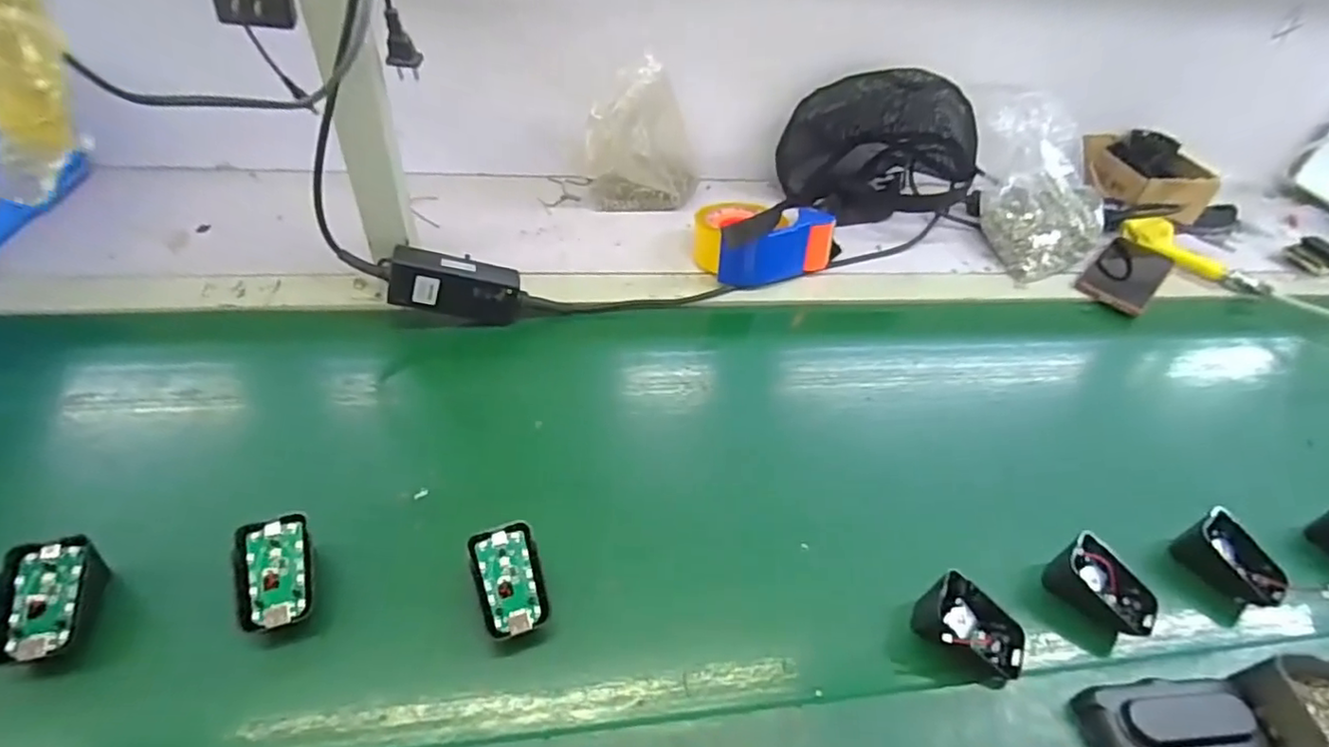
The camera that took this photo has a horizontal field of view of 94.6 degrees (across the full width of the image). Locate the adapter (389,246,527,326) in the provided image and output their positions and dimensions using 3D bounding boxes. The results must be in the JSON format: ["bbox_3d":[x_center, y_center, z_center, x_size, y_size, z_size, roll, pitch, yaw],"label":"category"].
[{"bbox_3d":[-0.198,-0.083,0.590,0.120,0.052,0.027,11,39,-25],"label":"adapter"}]

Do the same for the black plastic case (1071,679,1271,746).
[{"bbox_3d":[0.323,0.219,0.380,0.108,0.026,0.052,3,41,-7],"label":"black plastic case"}]

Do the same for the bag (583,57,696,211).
[{"bbox_3d":[-0.023,-0.290,0.772,0.140,0.164,0.097,7,40,-2],"label":"bag"}]

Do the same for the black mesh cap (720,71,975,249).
[{"bbox_3d":[0.273,-0.305,0.818,0.225,0.177,0.159,1,41,-10],"label":"black mesh cap"}]

